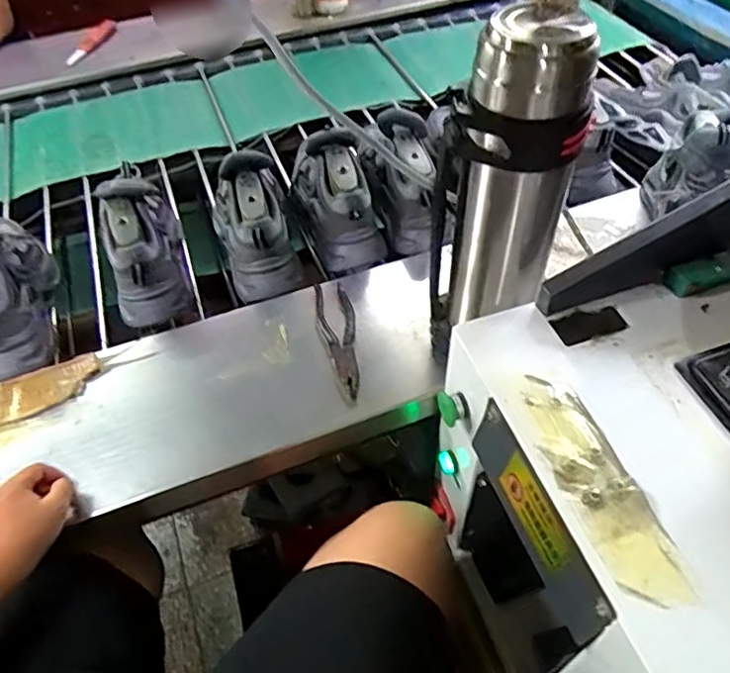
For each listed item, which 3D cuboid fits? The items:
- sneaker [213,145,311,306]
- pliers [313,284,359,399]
[{"bbox_3d":[-0.176,-0.191,0.896,0.115,0.137,0.269,-14,53,-8],"label":"sneaker"},{"bbox_3d":[-0.036,-0.002,0.795,0.049,0.016,0.189,-7,52,-3],"label":"pliers"}]

